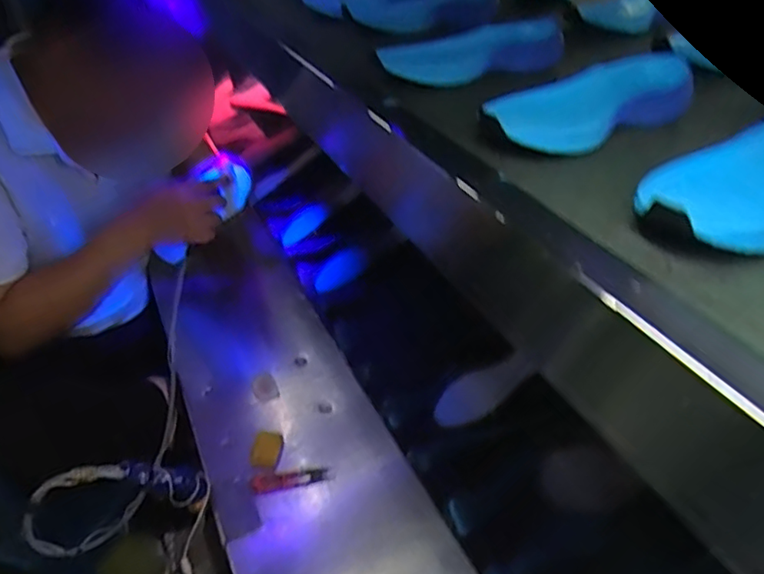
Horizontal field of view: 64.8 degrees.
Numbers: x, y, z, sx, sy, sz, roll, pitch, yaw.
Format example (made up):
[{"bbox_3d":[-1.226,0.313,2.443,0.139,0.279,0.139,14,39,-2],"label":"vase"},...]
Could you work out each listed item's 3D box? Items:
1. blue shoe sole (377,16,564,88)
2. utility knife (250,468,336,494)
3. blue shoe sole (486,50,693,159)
[{"bbox_3d":[0.118,-0.271,0.701,0.262,0.049,0.083,-24,42,-28],"label":"blue shoe sole"},{"bbox_3d":[-0.110,0.235,0.738,0.098,0.007,0.019,-7,37,-8],"label":"utility knife"},{"bbox_3d":[0.198,-0.167,0.552,0.221,0.050,0.072,-24,42,-28],"label":"blue shoe sole"}]

